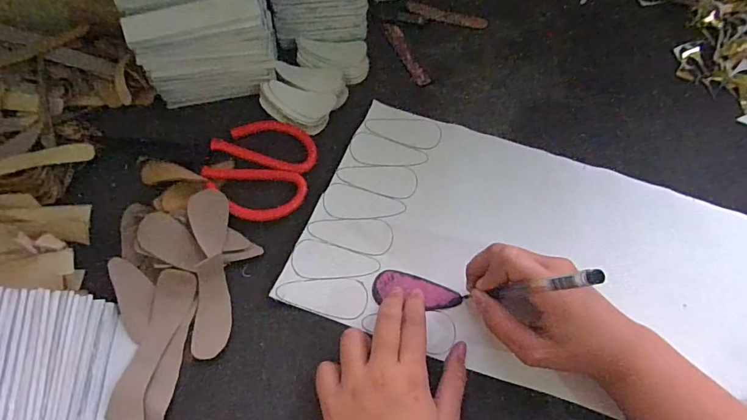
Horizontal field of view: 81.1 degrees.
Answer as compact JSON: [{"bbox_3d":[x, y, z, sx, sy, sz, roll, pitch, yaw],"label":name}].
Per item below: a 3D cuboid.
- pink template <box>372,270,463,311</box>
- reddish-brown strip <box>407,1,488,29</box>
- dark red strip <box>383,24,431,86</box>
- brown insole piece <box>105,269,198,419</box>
[{"bbox_3d":[0.036,0.067,0.353,0.070,0.006,0.027,14,68,3],"label":"pink template"},{"bbox_3d":[0.079,-0.210,0.472,0.087,0.006,0.016,16,68,6],"label":"reddish-brown strip"},{"bbox_3d":[0.035,-0.162,0.452,0.016,0.007,0.083,-24,69,-10],"label":"dark red strip"},{"bbox_3d":[-0.165,0.102,0.327,0.031,0.008,0.116,11,68,4],"label":"brown insole piece"}]

